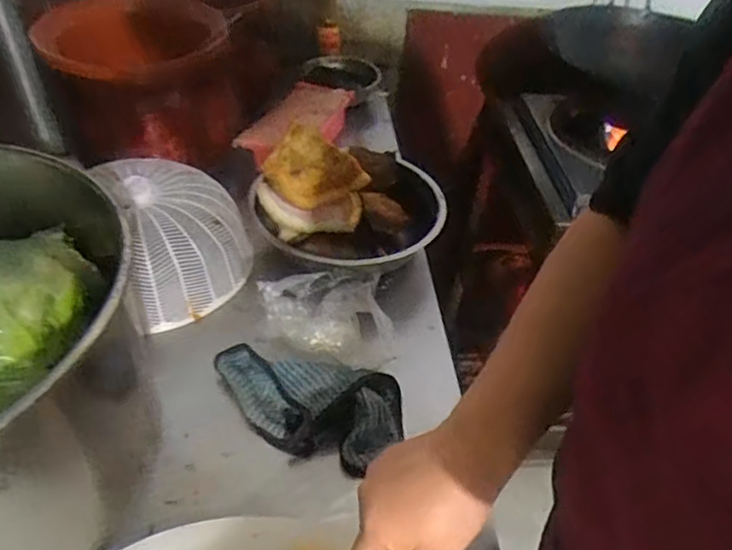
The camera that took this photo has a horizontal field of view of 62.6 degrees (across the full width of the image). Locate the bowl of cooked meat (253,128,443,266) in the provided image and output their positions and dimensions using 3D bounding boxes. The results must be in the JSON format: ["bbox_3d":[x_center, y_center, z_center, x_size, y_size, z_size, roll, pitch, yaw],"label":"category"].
[{"bbox_3d":[-0.013,-0.095,0.741,0.230,0.108,0.189,-7,45,-13],"label":"bowl of cooked meat"}]

